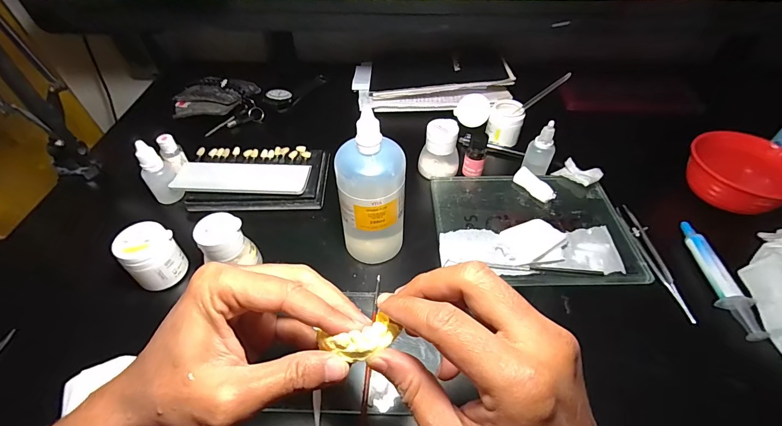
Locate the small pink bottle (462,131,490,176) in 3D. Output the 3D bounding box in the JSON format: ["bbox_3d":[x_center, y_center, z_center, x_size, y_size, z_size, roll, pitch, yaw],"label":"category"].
[{"bbox_3d":[0.102,-0.070,0.432,0.025,0.048,0.022,17,51,13],"label":"small pink bottle"}]

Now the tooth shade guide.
[{"bbox_3d":[-0.161,-0.042,0.429,0.168,0.019,0.085,1,49,0],"label":"tooth shade guide"}]

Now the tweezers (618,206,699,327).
[{"bbox_3d":[0.263,0.044,0.364,0.014,0.011,0.135,-3,49,-3],"label":"tweezers"}]

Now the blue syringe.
[{"bbox_3d":[0.310,0.057,0.343,0.025,0.011,0.126,1,49,0],"label":"blue syringe"}]

